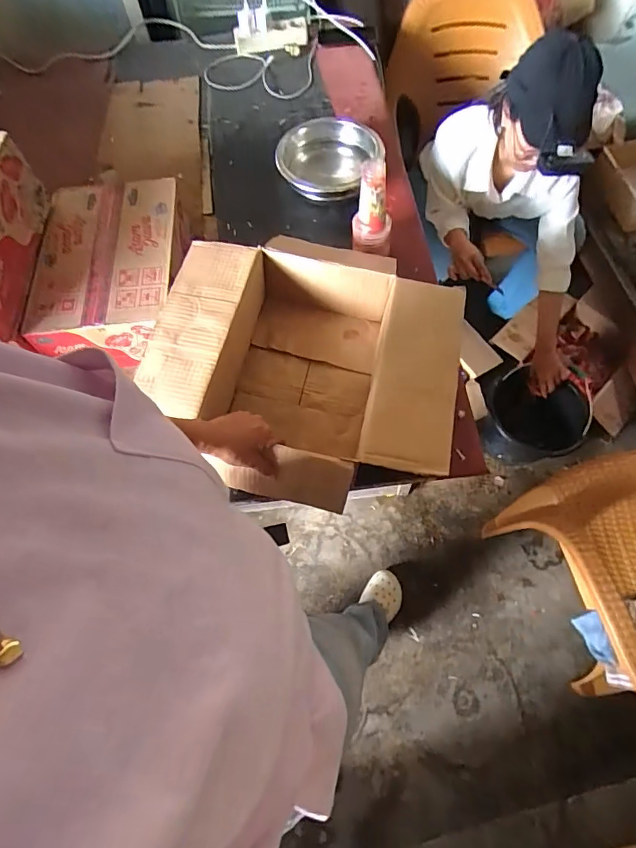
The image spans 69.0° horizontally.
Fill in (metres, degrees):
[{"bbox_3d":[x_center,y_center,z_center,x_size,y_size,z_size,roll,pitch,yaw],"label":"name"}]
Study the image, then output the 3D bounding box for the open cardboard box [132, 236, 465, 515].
[{"bbox_3d":[-0.020,-0.084,0.742,0.459,0.160,0.410,13,65,8],"label":"open cardboard box"}]

